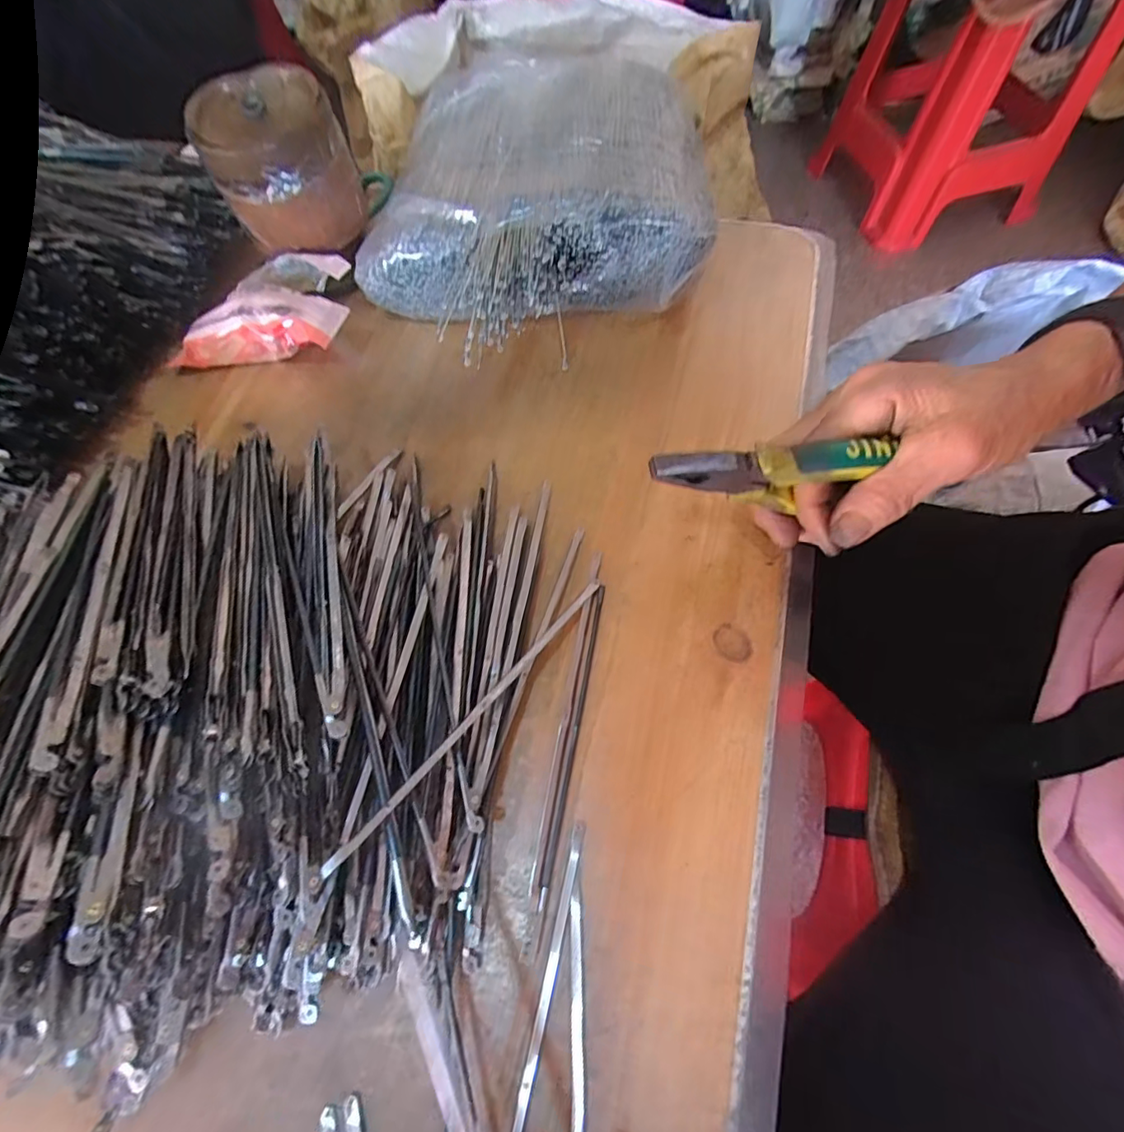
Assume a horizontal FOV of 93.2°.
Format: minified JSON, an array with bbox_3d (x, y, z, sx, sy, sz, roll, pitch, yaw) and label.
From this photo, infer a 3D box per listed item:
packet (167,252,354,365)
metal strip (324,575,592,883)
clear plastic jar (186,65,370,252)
[{"bbox_3d":[-0.206,-0.174,0.369,0.126,0.047,0.072,6,66,6],"label":"packet"},{"bbox_3d":[-0.031,0.060,0.243,0.004,0.011,0.166,35,55,17],"label":"metal strip"},{"bbox_3d":[-0.183,-0.262,0.348,0.083,0.069,0.086,-1,65,2],"label":"clear plastic jar"}]

